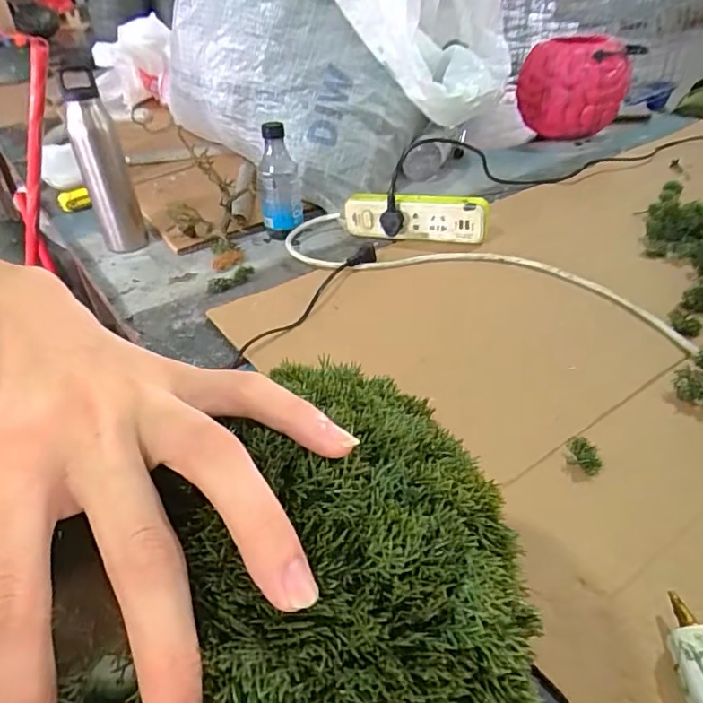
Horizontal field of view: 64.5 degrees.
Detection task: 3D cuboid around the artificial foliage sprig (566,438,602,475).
[{"bbox_3d":[0.188,0.081,0.448,0.027,0.021,0.029,14,41,24],"label":"artificial foliage sprig"}]

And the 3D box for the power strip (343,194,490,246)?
[{"bbox_3d":[0.084,-0.184,0.765,0.198,0.062,0.028,11,39,20],"label":"power strip"}]

